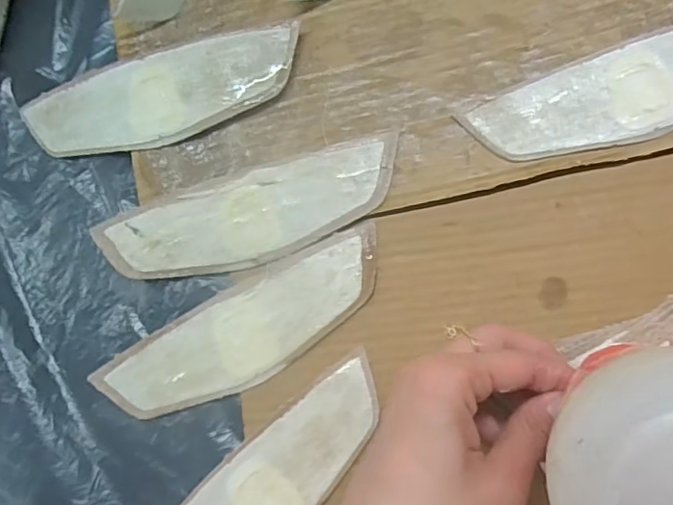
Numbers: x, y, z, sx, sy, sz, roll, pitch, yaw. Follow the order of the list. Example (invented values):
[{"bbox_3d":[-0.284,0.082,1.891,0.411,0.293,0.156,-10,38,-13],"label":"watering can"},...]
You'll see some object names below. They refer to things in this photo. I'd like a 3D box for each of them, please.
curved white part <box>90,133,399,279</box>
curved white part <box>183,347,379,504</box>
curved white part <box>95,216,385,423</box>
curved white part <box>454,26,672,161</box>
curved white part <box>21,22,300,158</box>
[{"bbox_3d":[-0.049,-0.019,0.309,0.169,0.006,0.048,-16,82,6],"label":"curved white part"},{"bbox_3d":[-0.040,0.128,0.293,0.170,0.006,0.050,-42,80,2],"label":"curved white part"},{"bbox_3d":[-0.051,0.045,0.306,0.171,0.009,0.050,-28,81,4],"label":"curved white part"},{"bbox_3d":[0.156,-0.085,0.289,0.171,0.005,0.051,-17,82,6],"label":"curved white part"},{"bbox_3d":[-0.101,-0.089,0.320,0.163,0.013,0.050,-17,82,6],"label":"curved white part"}]

